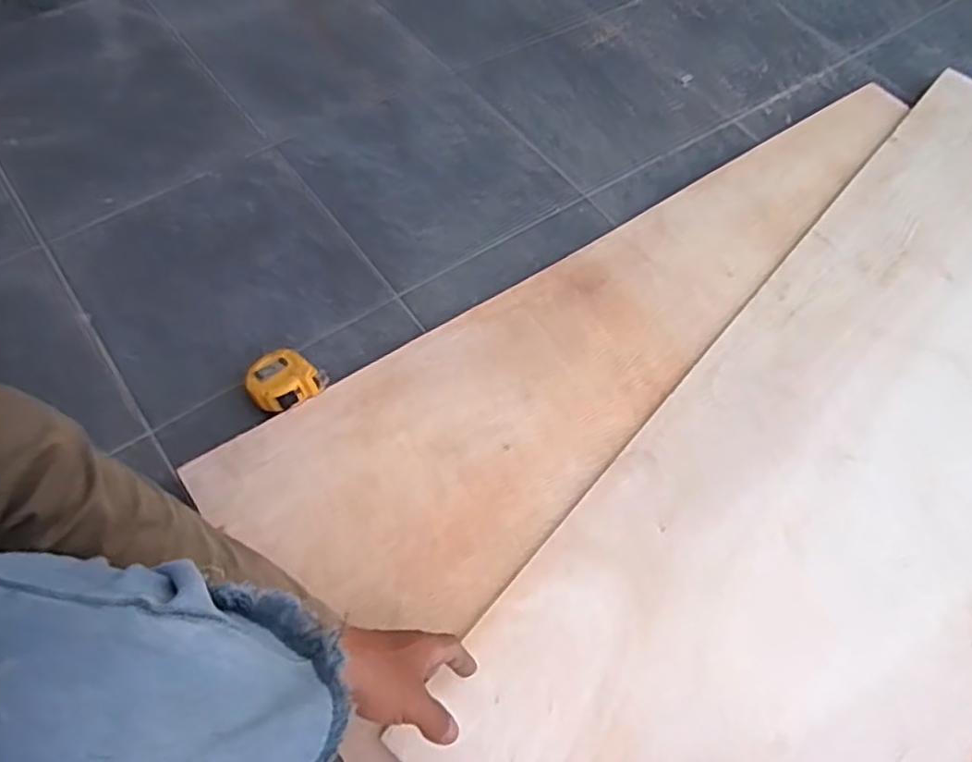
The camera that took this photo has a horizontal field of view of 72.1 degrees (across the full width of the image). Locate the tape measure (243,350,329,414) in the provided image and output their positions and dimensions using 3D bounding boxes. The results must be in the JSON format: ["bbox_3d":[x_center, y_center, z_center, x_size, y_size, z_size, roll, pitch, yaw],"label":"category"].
[{"bbox_3d":[-0.208,0.000,0.687,0.073,0.042,0.065,-28,64,-20],"label":"tape measure"}]

